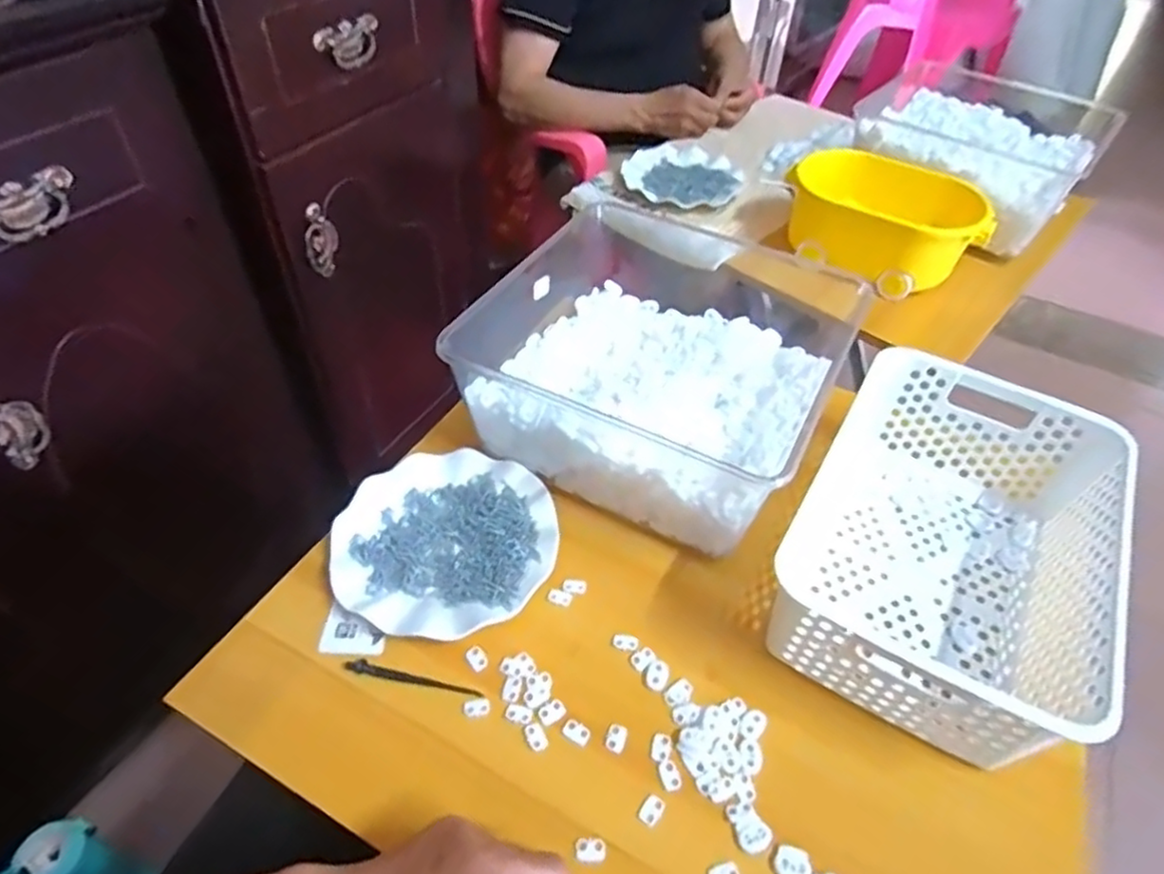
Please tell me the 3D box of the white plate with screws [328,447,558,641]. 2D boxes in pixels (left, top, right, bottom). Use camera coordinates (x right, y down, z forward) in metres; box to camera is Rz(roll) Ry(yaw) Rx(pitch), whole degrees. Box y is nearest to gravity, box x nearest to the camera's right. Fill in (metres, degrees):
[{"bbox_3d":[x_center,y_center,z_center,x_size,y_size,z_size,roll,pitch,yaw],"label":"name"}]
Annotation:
[{"bbox_3d":[-0.117,0.090,0.585,0.180,0.025,0.180,2,46,-2],"label":"white plate with screws"}]

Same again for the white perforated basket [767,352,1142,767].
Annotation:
[{"bbox_3d":[0.292,0.085,0.549,0.222,0.116,0.304,27,51,21],"label":"white perforated basket"}]

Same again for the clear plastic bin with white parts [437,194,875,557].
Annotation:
[{"bbox_3d":[0.072,-0.059,0.652,0.293,0.136,0.275,23,49,17],"label":"clear plastic bin with white parts"}]

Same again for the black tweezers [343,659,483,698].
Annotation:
[{"bbox_3d":[-0.126,0.180,0.507,0.106,0.006,0.009,11,47,7],"label":"black tweezers"}]

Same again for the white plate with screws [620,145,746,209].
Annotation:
[{"bbox_3d":[0.160,-0.406,1.054,0.176,0.020,0.192,2,46,-2],"label":"white plate with screws"}]

